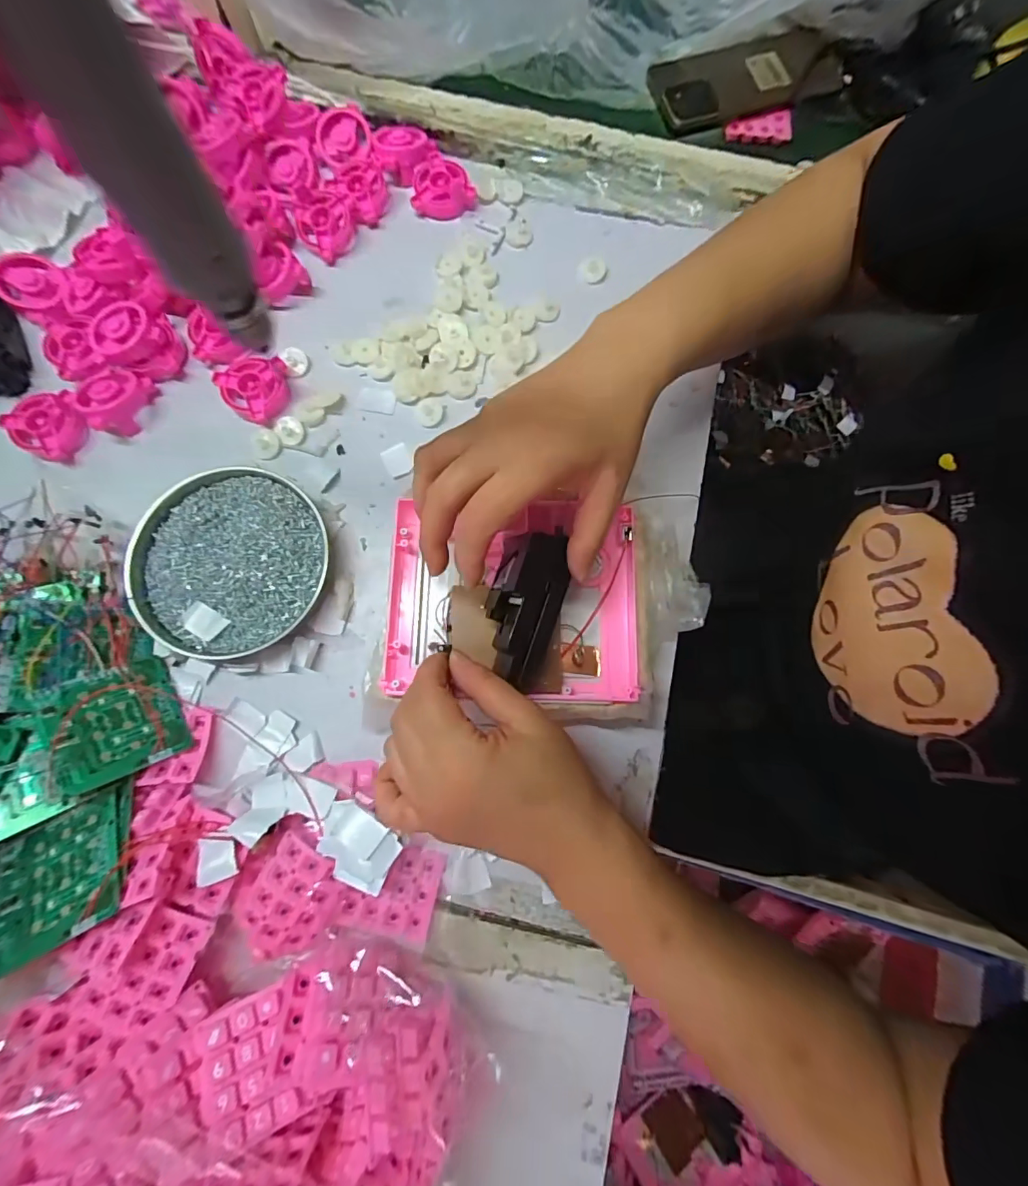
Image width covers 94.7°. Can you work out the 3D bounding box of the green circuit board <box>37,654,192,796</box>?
[{"bbox_3d":[-0.256,0.081,0.305,0.064,0.004,0.072,-20,71,-41],"label":"green circuit board"}]

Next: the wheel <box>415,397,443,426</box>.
[{"bbox_3d":[-0.069,-0.146,0.380,0.021,0.004,0.023,0,79,-1],"label":"wheel"}]

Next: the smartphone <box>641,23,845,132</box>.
[{"bbox_3d":[0.216,-0.475,0.432,0.177,0.010,0.075,-18,80,-4],"label":"smartphone"}]

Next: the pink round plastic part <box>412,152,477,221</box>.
[{"bbox_3d":[-0.061,-0.357,0.413,0.053,0.018,0.053,-1,80,-1],"label":"pink round plastic part"}]

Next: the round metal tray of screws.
[{"bbox_3d":[-0.205,-0.022,0.342,0.125,0.019,0.134,0,79,-1],"label":"round metal tray of screws"}]

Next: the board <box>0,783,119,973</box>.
[{"bbox_3d":[-0.262,0.161,0.269,0.069,0.005,0.071,-26,59,-8],"label":"board"}]

